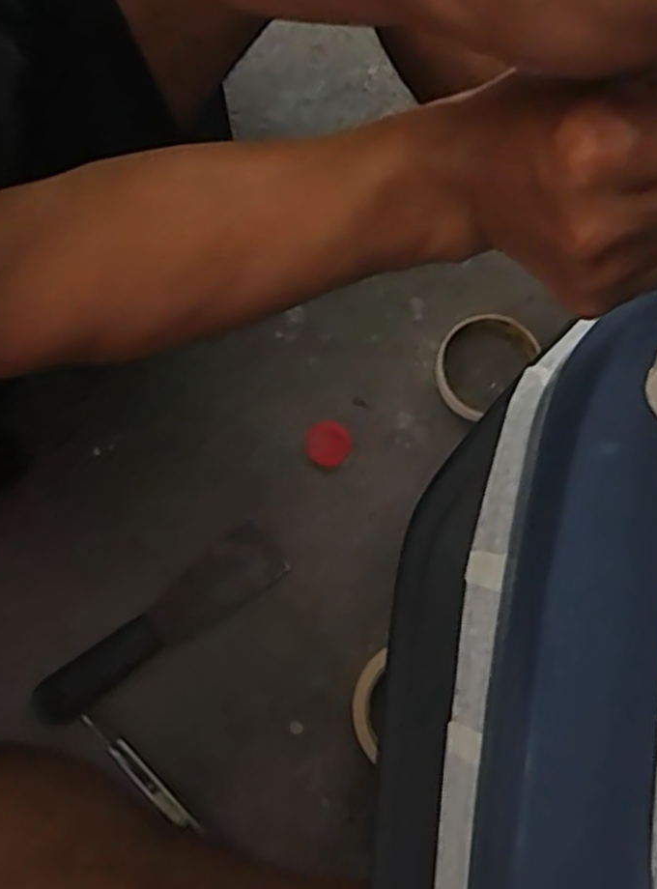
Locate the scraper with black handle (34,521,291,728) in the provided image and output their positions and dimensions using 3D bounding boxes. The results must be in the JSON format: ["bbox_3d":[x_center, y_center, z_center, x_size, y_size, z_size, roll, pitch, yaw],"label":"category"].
[{"bbox_3d":[-0.121,0.134,0.528,0.196,0.016,0.047,-39,80,-8],"label":"scraper with black handle"}]

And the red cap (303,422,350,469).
[{"bbox_3d":[-0.001,-0.001,0.565,0.035,0.004,0.034,0,77,0],"label":"red cap"}]

